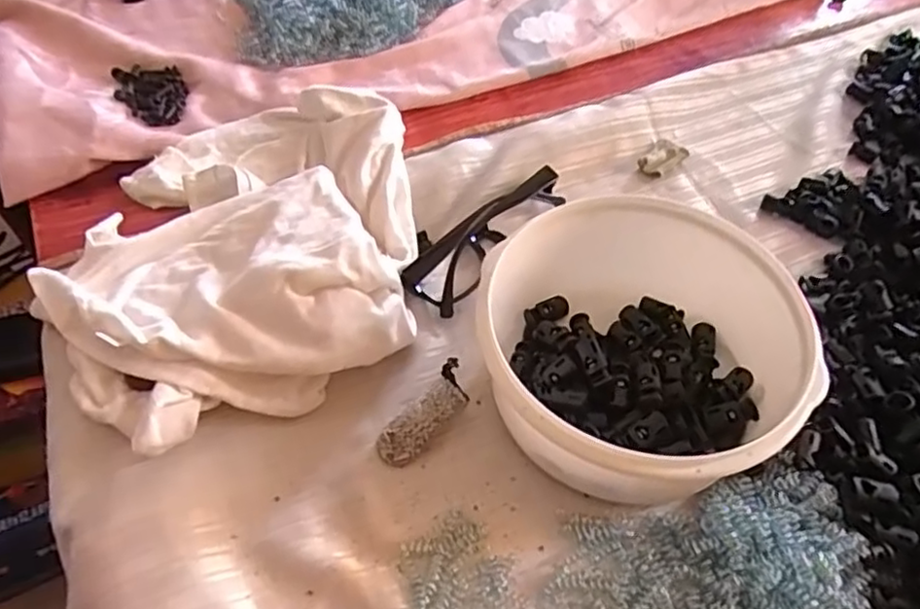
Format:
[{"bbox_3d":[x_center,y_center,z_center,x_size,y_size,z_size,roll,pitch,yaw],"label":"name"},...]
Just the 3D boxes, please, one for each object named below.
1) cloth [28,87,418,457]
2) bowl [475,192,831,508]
[{"bbox_3d":[-0.145,-0.055,0.420,0.223,0.053,0.291,-4,53,-4],"label":"cloth"},{"bbox_3d":[0.086,0.028,0.342,0.147,0.074,0.155,0,52,-1],"label":"bowl"}]

